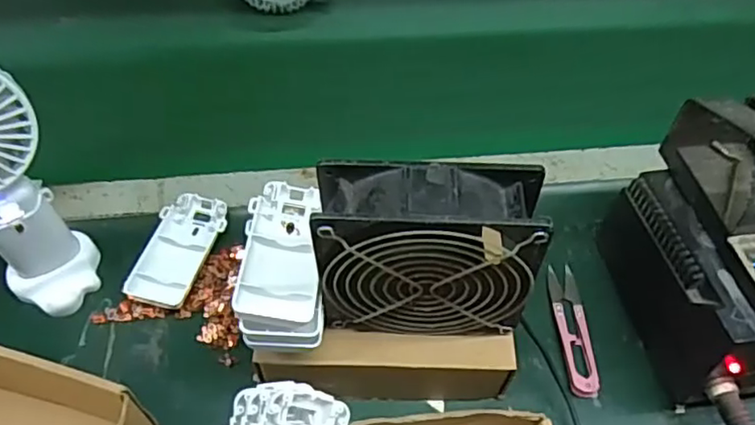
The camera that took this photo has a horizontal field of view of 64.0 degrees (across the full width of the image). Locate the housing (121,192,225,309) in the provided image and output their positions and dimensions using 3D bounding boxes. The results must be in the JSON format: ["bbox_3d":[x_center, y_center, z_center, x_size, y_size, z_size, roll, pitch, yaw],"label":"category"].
[{"bbox_3d":[-0.151,0.029,0.463,0.048,0.017,0.095,14,55,8],"label":"housing"}]

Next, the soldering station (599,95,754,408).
[{"bbox_3d":[0.236,0.022,0.398,0.104,0.156,0.172,-4,54,-5],"label":"soldering station"}]

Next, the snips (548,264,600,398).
[{"bbox_3d":[0.143,0.083,0.440,0.023,0.012,0.103,1,54,-2],"label":"snips"}]

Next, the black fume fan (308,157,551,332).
[{"bbox_3d":[0.026,0.026,0.345,0.116,0.114,0.046,4,54,0],"label":"black fume fan"}]

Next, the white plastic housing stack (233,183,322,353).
[{"bbox_3d":[-0.058,0.028,0.367,0.045,0.027,0.105,-2,54,-4],"label":"white plastic housing stack"}]

